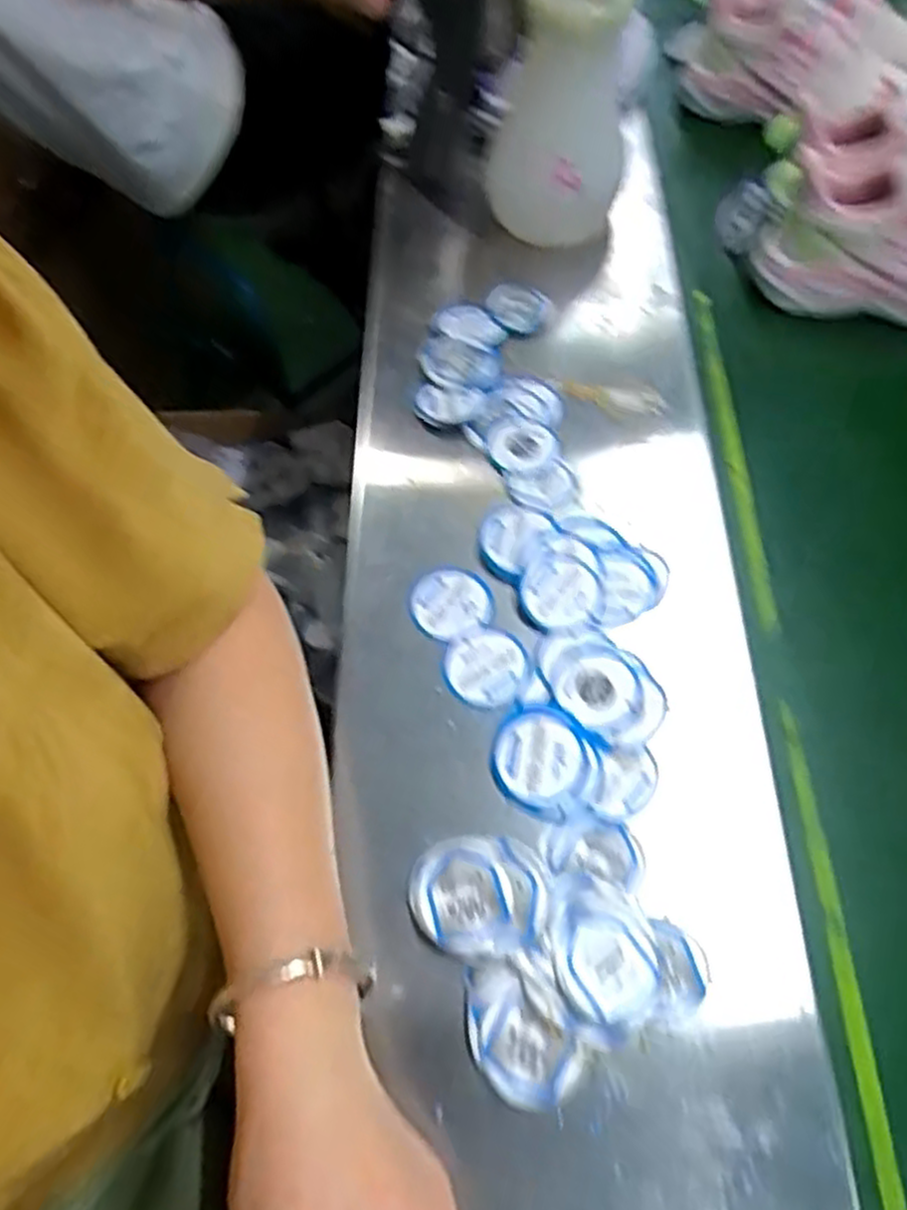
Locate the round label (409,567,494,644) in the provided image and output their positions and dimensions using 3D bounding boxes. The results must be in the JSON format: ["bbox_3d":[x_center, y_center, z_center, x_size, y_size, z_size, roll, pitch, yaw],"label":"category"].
[{"bbox_3d":[-0.002,-0.002,0.474,0.049,0.005,0.050,-2,61,3],"label":"round label"}]

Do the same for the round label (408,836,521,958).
[{"bbox_3d":[0.005,0.142,0.386,0.053,0.004,0.055,-2,50,3],"label":"round label"}]

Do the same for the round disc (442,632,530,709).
[{"bbox_3d":[0.020,0.036,0.451,0.049,0.005,0.046,-2,61,3],"label":"round disc"}]

